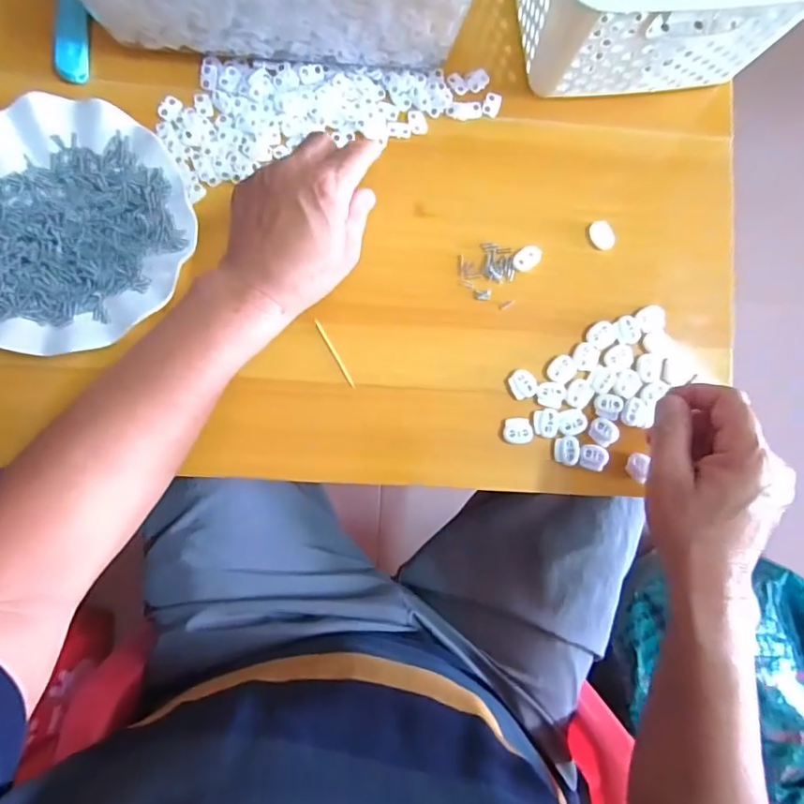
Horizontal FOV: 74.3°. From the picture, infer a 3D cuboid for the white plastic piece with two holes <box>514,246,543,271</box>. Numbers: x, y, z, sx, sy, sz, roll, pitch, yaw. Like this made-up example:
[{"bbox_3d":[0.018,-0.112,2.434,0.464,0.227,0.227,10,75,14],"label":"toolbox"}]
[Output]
[{"bbox_3d":[0.099,-0.113,0.415,0.023,0.006,0.016,-41,89,-7],"label":"white plastic piece with two holes"}]

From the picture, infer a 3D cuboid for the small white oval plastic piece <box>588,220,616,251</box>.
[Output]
[{"bbox_3d":[0.159,-0.132,0.421,0.014,0.009,0.024,-31,88,-7],"label":"small white oval plastic piece"}]

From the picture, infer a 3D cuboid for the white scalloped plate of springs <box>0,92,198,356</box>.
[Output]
[{"bbox_3d":[-0.246,-0.126,0.382,0.178,0.020,0.175,0,85,-5],"label":"white scalloped plate of springs"}]

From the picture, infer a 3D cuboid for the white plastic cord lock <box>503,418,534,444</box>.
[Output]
[{"bbox_3d":[0.088,0.022,0.400,0.022,0.004,0.020,4,84,-4],"label":"white plastic cord lock"}]

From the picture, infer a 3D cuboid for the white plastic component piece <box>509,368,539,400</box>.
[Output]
[{"bbox_3d":[0.093,-0.014,0.406,0.020,0.004,0.022,-21,87,-6],"label":"white plastic component piece"}]

